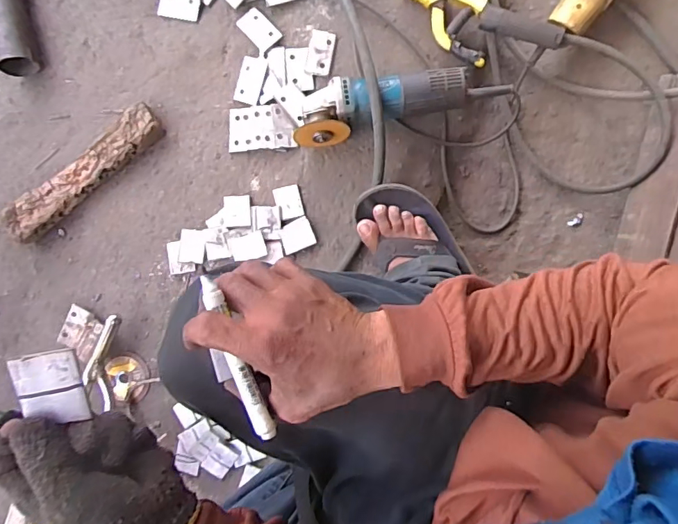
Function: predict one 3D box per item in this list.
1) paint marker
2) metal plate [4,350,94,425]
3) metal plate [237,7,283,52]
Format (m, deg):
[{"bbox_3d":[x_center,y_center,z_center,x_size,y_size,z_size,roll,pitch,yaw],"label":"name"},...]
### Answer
[{"bbox_3d":[-0.073,0.070,0.342,0.013,0.012,0.125,-21,95,8],"label":"paint marker"},{"bbox_3d":[-0.189,0.082,0.313,0.039,0.010,0.048,-9,103,-14],"label":"metal plate"},{"bbox_3d":[-0.128,-0.372,0.762,0.044,0.004,0.072,-42,84,-3],"label":"metal plate"}]

